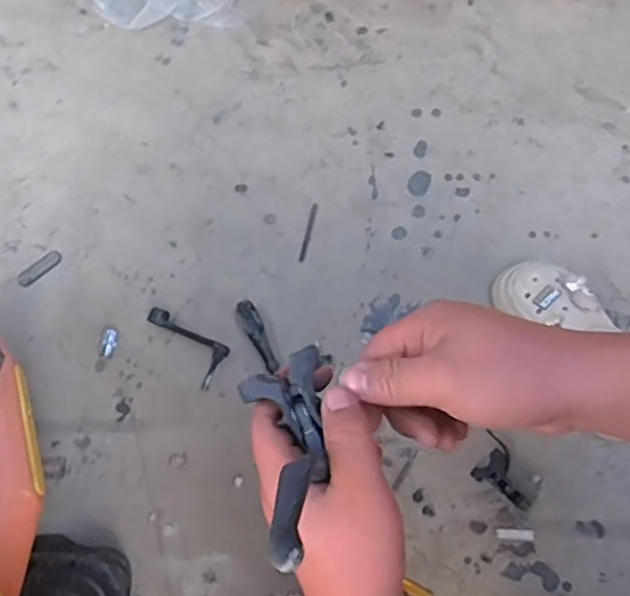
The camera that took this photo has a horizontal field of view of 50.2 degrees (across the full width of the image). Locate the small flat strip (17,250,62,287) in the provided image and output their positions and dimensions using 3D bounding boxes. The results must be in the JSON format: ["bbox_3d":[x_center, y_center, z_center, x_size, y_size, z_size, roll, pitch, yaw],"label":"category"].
[{"bbox_3d":[-0.410,-0.044,1.001,0.073,0.004,0.024,-38,77,-8],"label":"small flat strip"}]

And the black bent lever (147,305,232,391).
[{"bbox_3d":[-0.189,0.068,0.951,0.125,0.019,0.064,30,78,10],"label":"black bent lever"}]

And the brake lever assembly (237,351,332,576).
[{"bbox_3d":[-0.012,0.076,0.329,0.046,0.138,0.048,-11,111,-1],"label":"brake lever assembly"}]

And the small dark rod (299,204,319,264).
[{"bbox_3d":[-0.010,-0.097,0.999,0.010,0.004,0.095,12,75,5],"label":"small dark rod"}]

